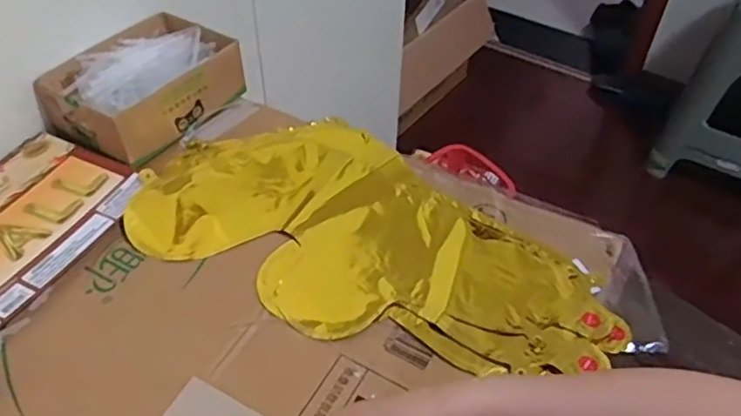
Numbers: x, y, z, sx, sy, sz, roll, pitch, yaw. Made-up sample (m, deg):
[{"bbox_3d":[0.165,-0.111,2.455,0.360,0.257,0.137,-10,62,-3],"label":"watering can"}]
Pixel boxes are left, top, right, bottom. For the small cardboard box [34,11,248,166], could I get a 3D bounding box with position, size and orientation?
[{"bbox_3d":[-0.247,-0.138,0.699,0.142,0.063,0.190,24,50,20],"label":"small cardboard box"}]

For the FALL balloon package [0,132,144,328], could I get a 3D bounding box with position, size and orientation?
[{"bbox_3d":[-0.337,0.011,0.592,0.163,0.012,0.205,21,49,18],"label":"FALL balloon package"}]

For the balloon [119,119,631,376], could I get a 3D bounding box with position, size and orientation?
[{"bbox_3d":[0.002,0.025,0.588,0.447,0.015,0.230,24,49,20],"label":"balloon"}]

